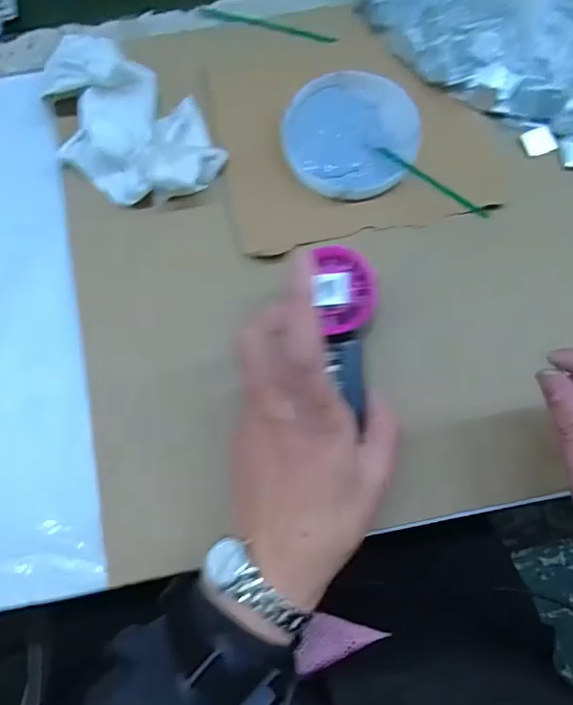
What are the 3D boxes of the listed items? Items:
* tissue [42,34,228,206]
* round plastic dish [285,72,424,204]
[{"bbox_3d":[-0.123,-0.175,0.406,0.158,0.050,0.098,39,79,10],"label":"tissue"},{"bbox_3d":[0.048,-0.164,0.414,0.097,0.020,0.097,0,76,1],"label":"round plastic dish"}]

